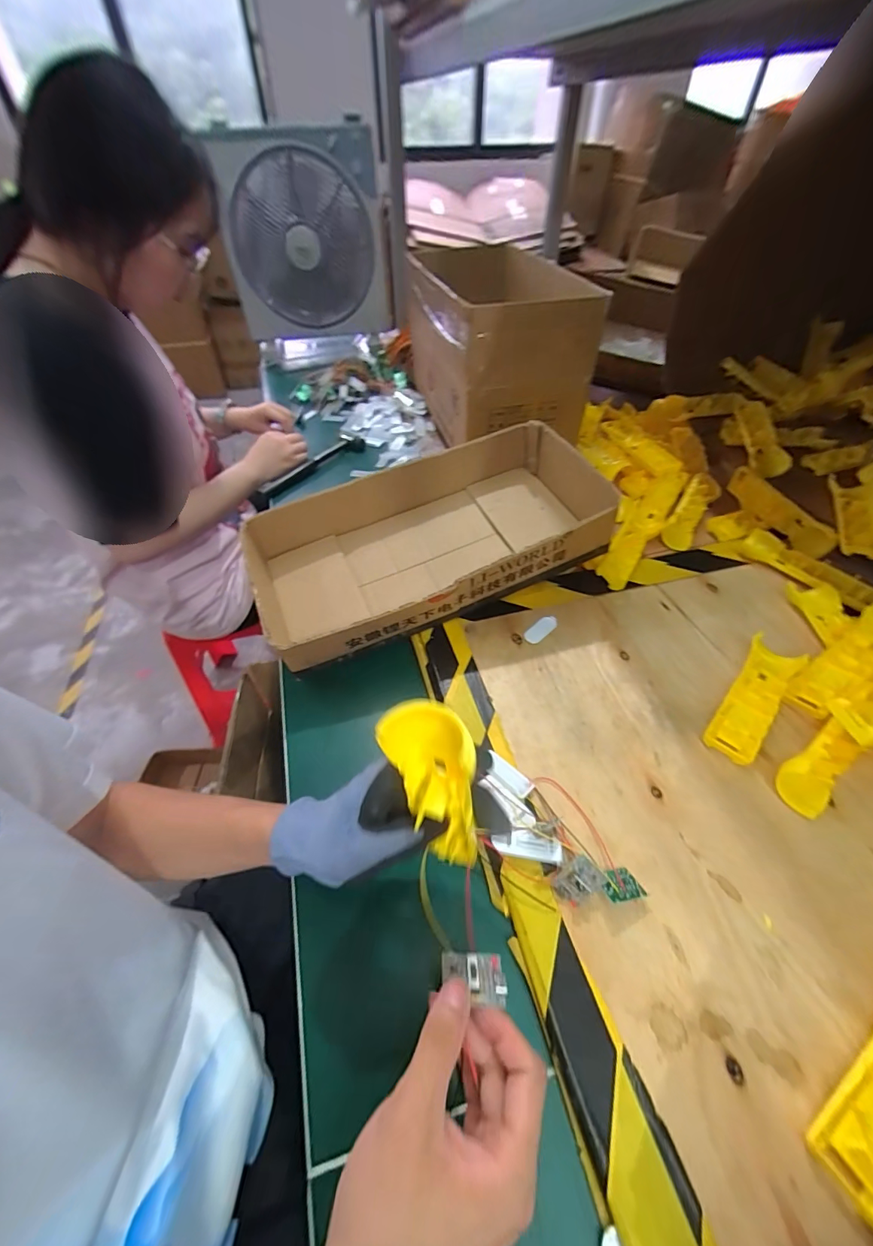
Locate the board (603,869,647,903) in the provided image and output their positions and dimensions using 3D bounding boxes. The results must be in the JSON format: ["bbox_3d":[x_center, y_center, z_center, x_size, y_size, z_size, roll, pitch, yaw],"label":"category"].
[{"bbox_3d":[0.140,0.200,0.337,0.032,0.006,0.025,5,22,-19],"label":"board"}]

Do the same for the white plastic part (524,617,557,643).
[{"bbox_3d":[0.125,0.006,0.522,0.052,0.004,0.021,-37,56,-23],"label":"white plastic part"}]

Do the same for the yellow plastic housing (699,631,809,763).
[{"bbox_3d":[0.325,0.078,0.448,0.049,0.014,0.155,30,59,27],"label":"yellow plastic housing"}]

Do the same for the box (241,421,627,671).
[{"bbox_3d":[-0.013,-0.106,0.552,0.411,0.116,0.229,-18,50,-16],"label":"box"}]

